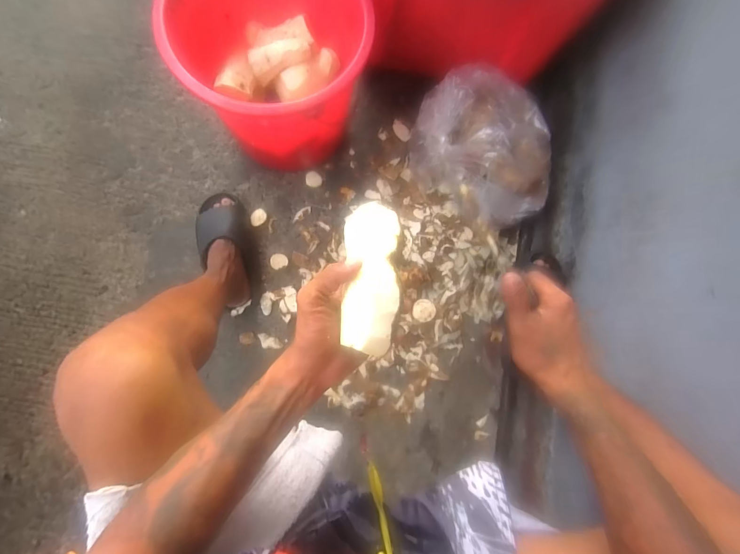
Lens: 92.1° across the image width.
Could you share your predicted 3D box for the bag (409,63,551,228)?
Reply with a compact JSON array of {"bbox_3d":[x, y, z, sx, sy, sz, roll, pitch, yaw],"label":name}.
[{"bbox_3d":[0.233,-0.260,0.730,0.294,0.166,0.238,34,82,2],"label":"bag"}]

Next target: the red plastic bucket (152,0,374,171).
[{"bbox_3d":[-0.158,-0.379,0.665,0.295,0.277,0.296,0,82,-3],"label":"red plastic bucket"}]

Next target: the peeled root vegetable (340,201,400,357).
[{"bbox_3d":[0.001,-0.011,0.335,0.048,0.036,0.155,2,58,-3],"label":"peeled root vegetable"}]

